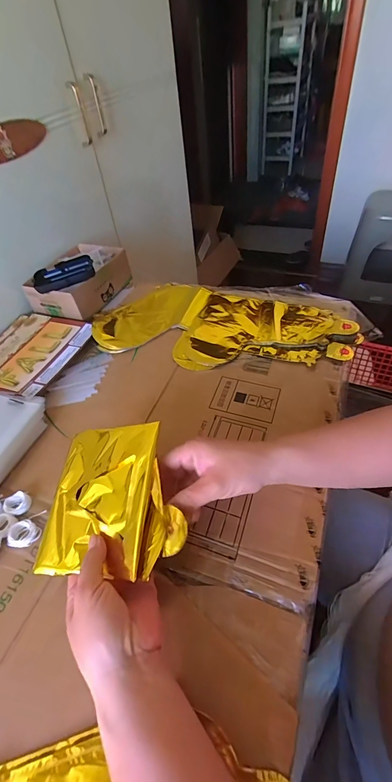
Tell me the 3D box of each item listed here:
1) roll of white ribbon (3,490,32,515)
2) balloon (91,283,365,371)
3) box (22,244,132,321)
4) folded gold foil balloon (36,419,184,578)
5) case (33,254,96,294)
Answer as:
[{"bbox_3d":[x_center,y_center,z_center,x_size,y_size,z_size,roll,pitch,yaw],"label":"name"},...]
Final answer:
[{"bbox_3d":[-0.210,0.133,0.395,0.028,0.009,0.026,-2,48,3],"label":"roll of white ribbon"},{"bbox_3d":[0.042,-0.120,0.593,0.440,0.012,0.220,8,49,11],"label":"balloon"},{"bbox_3d":[-0.236,-0.234,0.681,0.140,0.074,0.193,12,51,18],"label":"box"},{"bbox_3d":[-0.081,0.100,0.328,0.145,0.014,0.136,-9,61,21],"label":"folded gold foil balloon"},{"bbox_3d":[-0.239,-0.215,0.606,0.106,0.027,0.064,-15,48,-5],"label":"case"}]

